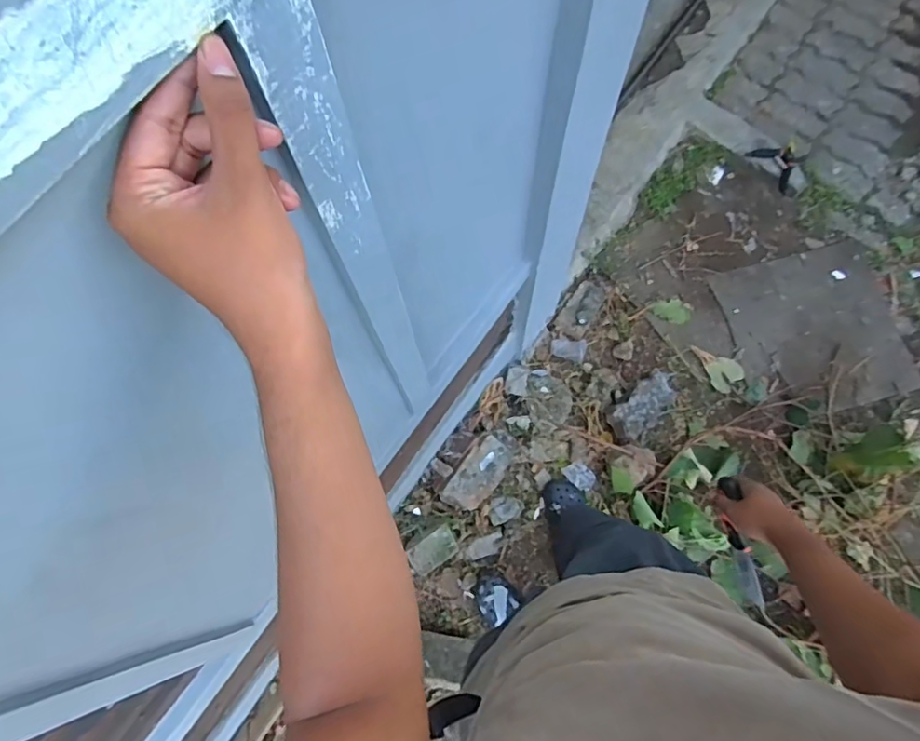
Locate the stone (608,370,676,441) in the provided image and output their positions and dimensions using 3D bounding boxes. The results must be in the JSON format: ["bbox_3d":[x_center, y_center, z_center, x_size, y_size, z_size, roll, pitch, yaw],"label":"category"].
[{"bbox_3d":[0.521,0.100,1.599,0.233,0.080,0.106,-42,76,-10],"label":"stone"}]

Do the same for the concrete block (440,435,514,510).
[{"bbox_3d":[0.049,0.274,1.482,0.103,0.052,0.210,40,78,12],"label":"concrete block"}]

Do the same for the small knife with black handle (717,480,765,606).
[{"bbox_3d":[0.402,0.249,0.815,0.024,0.042,0.208,-23,107,-5],"label":"small knife with black handle"}]

